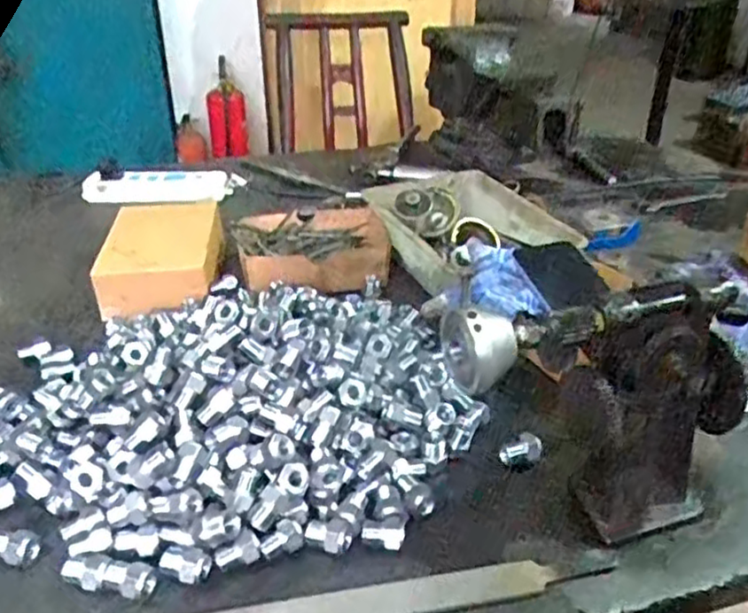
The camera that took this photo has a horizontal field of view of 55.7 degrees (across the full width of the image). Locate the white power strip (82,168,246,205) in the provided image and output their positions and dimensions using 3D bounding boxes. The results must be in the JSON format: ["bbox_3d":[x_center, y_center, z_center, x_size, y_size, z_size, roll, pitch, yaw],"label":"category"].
[{"bbox_3d":[-0.314,-0.180,1.061,0.234,0.036,0.047,-2,29,-3],"label":"white power strip"}]

